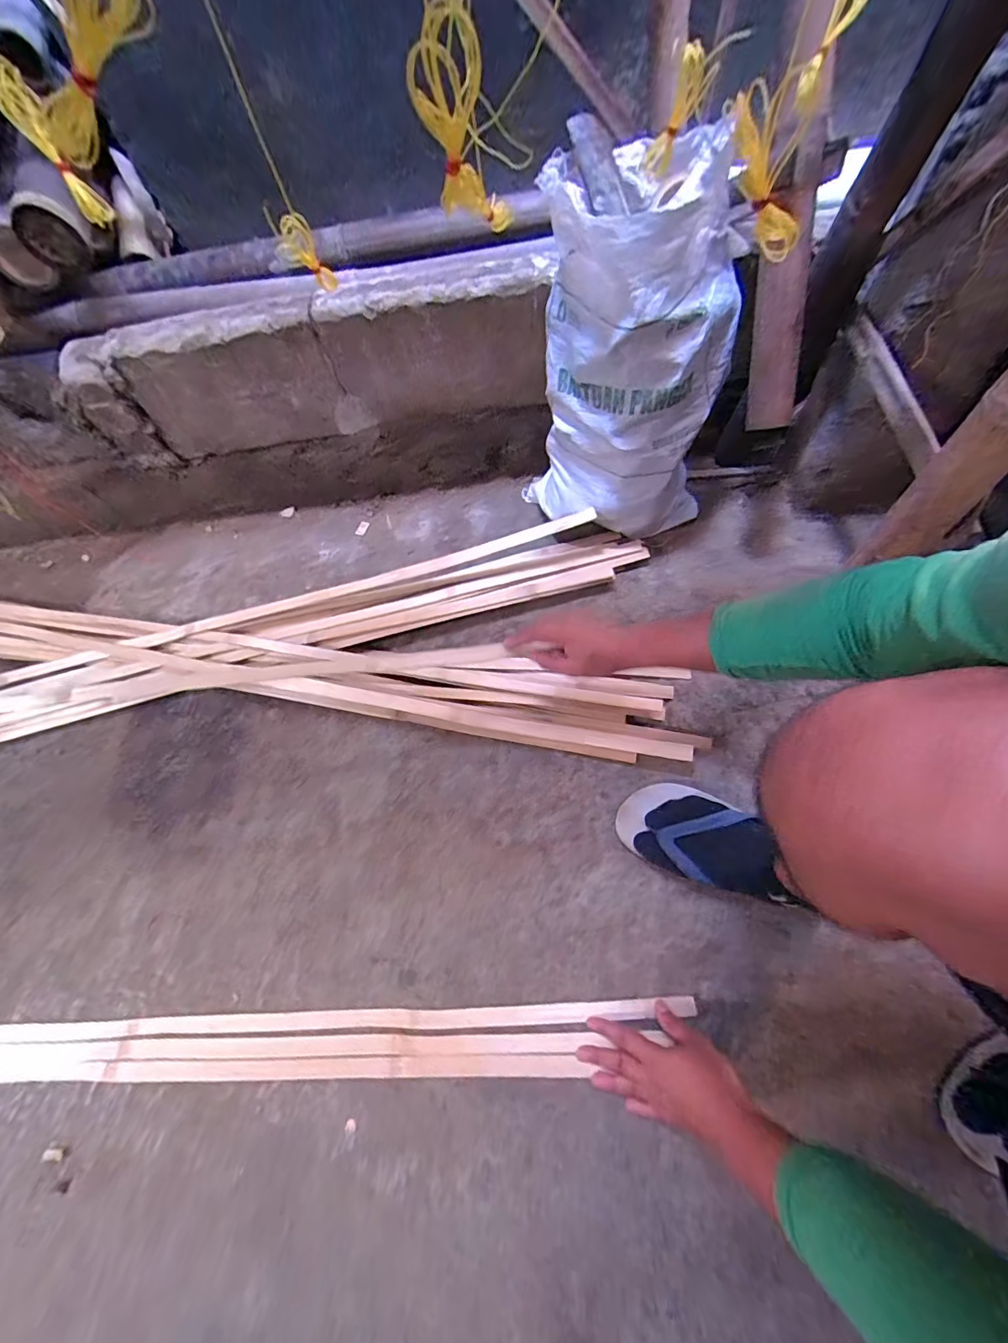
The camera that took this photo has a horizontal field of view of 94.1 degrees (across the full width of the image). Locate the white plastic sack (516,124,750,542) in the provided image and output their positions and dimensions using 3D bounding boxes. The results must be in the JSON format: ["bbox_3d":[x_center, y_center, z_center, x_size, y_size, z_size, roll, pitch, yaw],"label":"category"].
[{"bbox_3d":[0.200,-0.443,0.735,0.259,0.504,0.248,16,68,13],"label":"white plastic sack"}]

